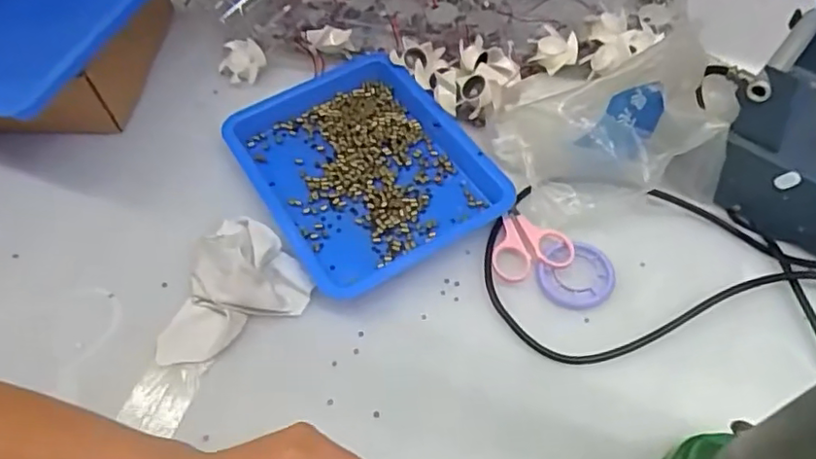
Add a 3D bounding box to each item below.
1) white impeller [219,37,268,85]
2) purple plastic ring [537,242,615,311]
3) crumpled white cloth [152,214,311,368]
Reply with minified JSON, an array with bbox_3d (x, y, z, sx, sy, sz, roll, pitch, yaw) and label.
[{"bbox_3d":[-0.163,-0.165,0.594,0.040,0.033,0.040,-1,58,1],"label":"white impeller"},{"bbox_3d":[0.127,0.033,0.455,0.055,0.006,0.054,-1,58,1],"label":"purple plastic ring"},{"bbox_3d":[-0.127,0.046,0.443,0.091,0.042,0.118,14,59,10],"label":"crumpled white cloth"}]

